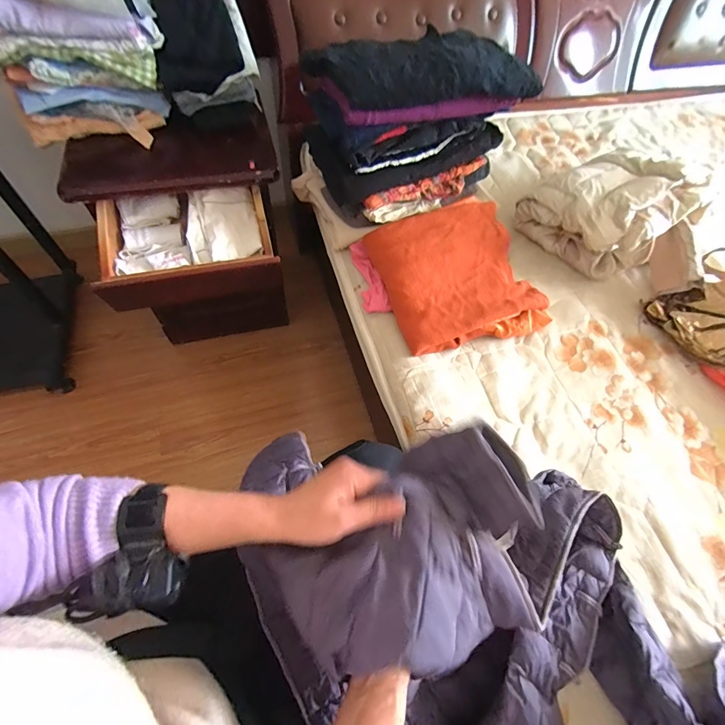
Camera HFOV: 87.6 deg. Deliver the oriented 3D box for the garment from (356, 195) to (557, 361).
[{"bbox_3d":[0.184,-0.180,0.750,0.298,0.074,0.299,-14,61,-12],"label":"garment"}]

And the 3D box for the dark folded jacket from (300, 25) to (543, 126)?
[{"bbox_3d":[0.095,-0.532,0.677,0.357,0.089,0.253,-10,60,-10],"label":"dark folded jacket"}]

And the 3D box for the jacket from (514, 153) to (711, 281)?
[{"bbox_3d":[0.529,-0.327,0.831,0.240,0.192,0.244,-26,64,-19],"label":"jacket"}]

